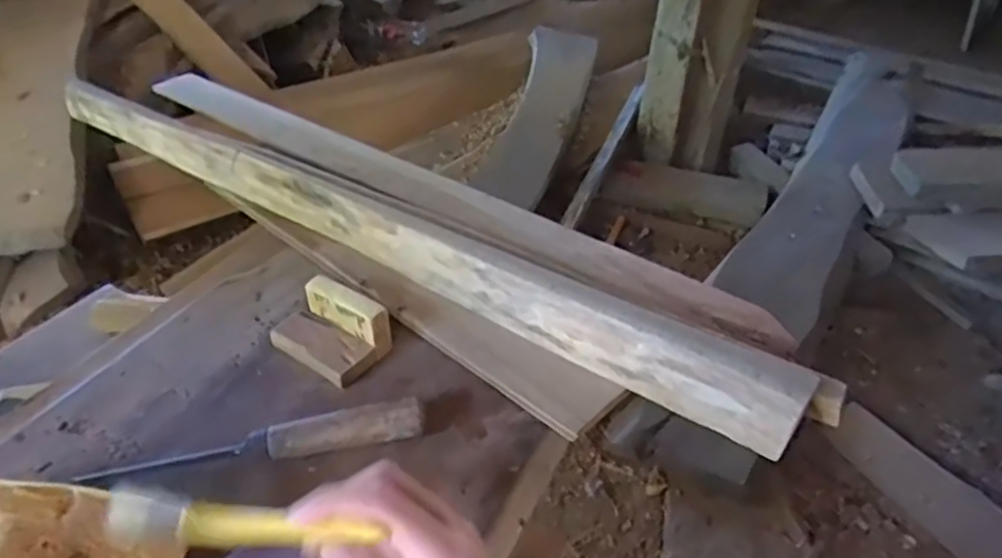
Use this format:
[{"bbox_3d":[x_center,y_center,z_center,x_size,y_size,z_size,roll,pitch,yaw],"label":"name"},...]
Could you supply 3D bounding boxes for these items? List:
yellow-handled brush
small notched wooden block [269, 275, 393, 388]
[{"bbox_3d":[-0.133,0.122,0.337,0.164,0.027,0.008,-2,-5,22],"label":"yellow-handled brush"},{"bbox_3d":[-0.140,0.038,0.555,0.090,0.046,0.058,25,43,24],"label":"small notched wooden block"}]

